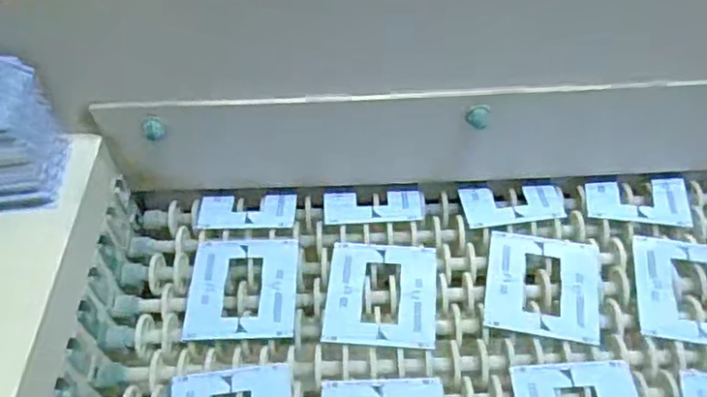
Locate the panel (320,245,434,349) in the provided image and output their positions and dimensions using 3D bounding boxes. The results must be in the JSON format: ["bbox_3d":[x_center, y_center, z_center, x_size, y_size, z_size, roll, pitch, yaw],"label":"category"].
[{"bbox_3d":[0.027,0.089,0.590,0.101,0.004,0.106,2,53,5],"label":"panel"}]

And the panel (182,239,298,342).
[{"bbox_3d":[-0.106,0.084,0.601,0.102,0.010,0.113,-2,48,2],"label":"panel"}]

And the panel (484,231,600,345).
[{"bbox_3d":[0.179,0.079,0.593,0.101,0.006,0.112,7,50,10],"label":"panel"}]

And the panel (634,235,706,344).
[{"bbox_3d":[0.321,0.084,0.585,0.107,0.010,0.114,7,50,8],"label":"panel"}]

